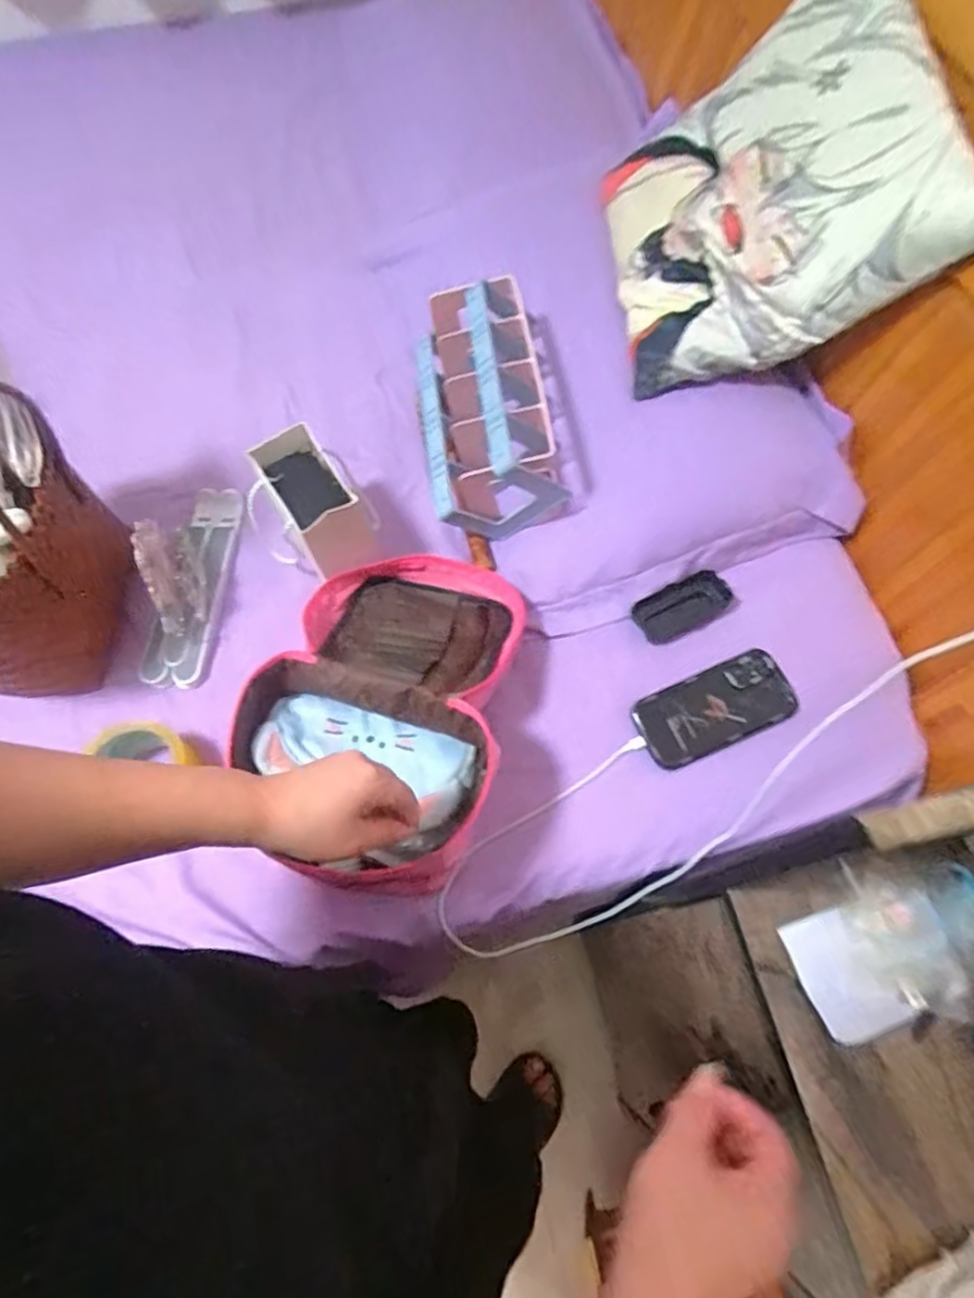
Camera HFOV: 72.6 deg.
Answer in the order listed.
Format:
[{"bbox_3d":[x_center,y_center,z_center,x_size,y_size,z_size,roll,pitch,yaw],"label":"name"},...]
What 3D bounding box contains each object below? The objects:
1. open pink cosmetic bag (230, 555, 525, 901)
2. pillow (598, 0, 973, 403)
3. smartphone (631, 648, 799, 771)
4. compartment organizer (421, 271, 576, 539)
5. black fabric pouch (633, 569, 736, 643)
[{"bbox_3d":[-0.097,0.036,0.678,0.257,0.115,0.354,21,67,10],"label":"open pink cosmetic bag"},{"bbox_3d":[0.281,-0.479,0.695,0.076,0.345,0.341,-10,85,-44],"label":"pillow"},{"bbox_3d":[0.242,0.064,0.704,0.162,0.009,0.080,-24,78,-2],"label":"smartphone"},{"bbox_3d":[-0.009,-0.270,0.773,0.145,0.155,0.259,-14,66,-6],"label":"compartment organizer"},{"bbox_3d":[0.224,-0.047,0.758,0.104,0.010,0.060,-31,80,3],"label":"black fabric pouch"}]

